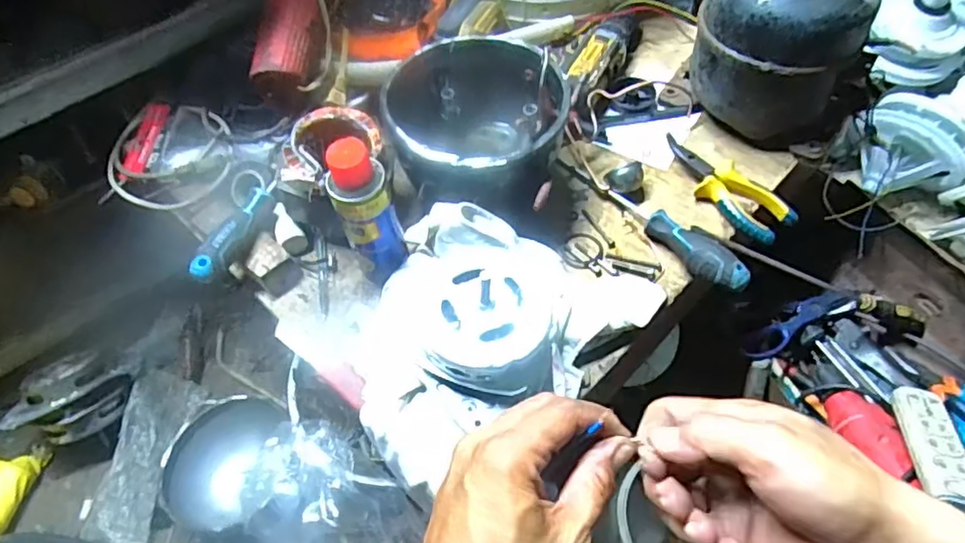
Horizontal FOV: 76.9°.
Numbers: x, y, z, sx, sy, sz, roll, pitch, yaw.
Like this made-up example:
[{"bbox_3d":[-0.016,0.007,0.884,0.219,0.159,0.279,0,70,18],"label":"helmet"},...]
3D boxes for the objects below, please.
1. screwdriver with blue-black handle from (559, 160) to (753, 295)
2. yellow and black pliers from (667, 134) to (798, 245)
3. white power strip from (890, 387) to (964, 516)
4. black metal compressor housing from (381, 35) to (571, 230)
[{"bbox_3d":[0.168,-0.057,0.620,0.033,0.036,0.234,-34,60,-18],"label":"screwdriver with blue-black handle"},{"bbox_3d":[0.258,-0.092,0.641,0.060,0.024,0.154,-30,59,-16],"label":"yellow and black pliers"},{"bbox_3d":[0.447,0.176,0.598,0.044,0.023,0.160,10,33,11],"label":"white power strip"},{"bbox_3d":[-0.005,-0.140,0.633,0.171,0.118,0.172,-2,56,3],"label":"black metal compressor housing"}]

